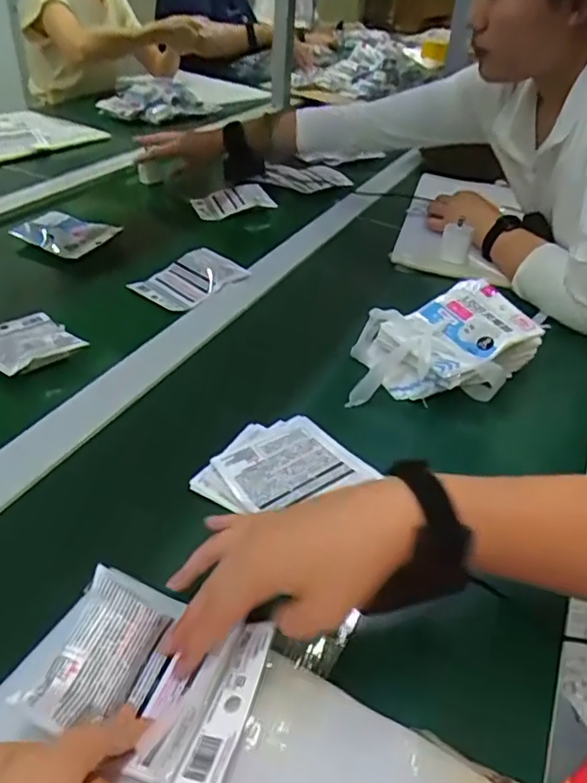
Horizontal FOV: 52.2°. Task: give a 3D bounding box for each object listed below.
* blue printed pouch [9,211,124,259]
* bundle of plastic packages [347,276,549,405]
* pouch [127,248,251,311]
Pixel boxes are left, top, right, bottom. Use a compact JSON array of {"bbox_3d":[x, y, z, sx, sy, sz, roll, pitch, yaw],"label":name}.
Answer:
[{"bbox_3d":[-0.317,-0.221,0.840,0.129,0.017,0.081,23,54,16],"label":"blue printed pouch"},{"bbox_3d":[0.154,-0.049,0.636,0.222,0.069,0.127,-9,40,-18],"label":"bundle of plastic packages"},{"bbox_3d":[-0.136,-0.148,0.770,0.102,0.032,0.116,30,44,29],"label":"pouch"}]

